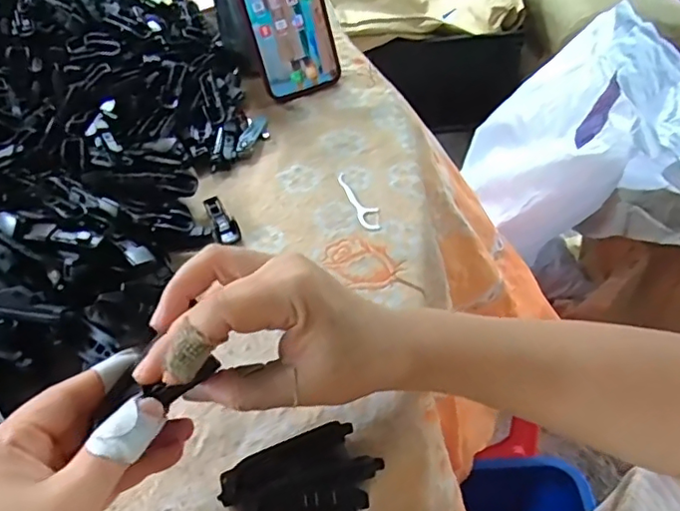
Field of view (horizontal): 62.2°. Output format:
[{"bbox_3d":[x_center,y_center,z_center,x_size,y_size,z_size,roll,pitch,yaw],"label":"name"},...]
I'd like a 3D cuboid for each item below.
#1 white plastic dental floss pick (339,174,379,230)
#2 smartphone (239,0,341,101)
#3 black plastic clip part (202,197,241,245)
[{"bbox_3d":[0.016,-0.045,0.438,0.017,0.004,0.072,-17,50,-8],"label":"white plastic dental floss pick"},{"bbox_3d":[-0.051,-0.228,0.512,0.075,0.159,0.008,-21,24,-11],"label":"smartphone"},{"bbox_3d":[-0.090,-0.027,0.429,0.018,0.008,0.047,-21,51,-11],"label":"black plastic clip part"}]

